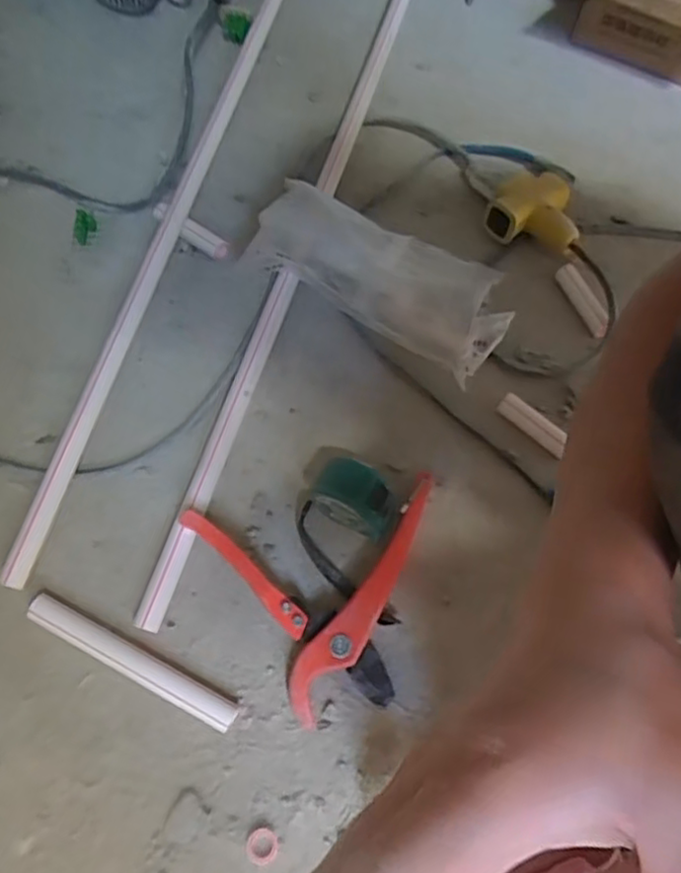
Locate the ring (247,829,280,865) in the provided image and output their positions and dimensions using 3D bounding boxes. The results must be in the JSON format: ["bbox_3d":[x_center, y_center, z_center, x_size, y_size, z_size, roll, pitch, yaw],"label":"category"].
[{"bbox_3d":[-0.052,0.276,0.459,0.022,0.004,0.022,1,64,-2],"label":"ring"}]

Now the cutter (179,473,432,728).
[{"bbox_3d":[-0.007,0.122,0.517,0.189,0.033,0.160,-11,65,-7],"label":"cutter"}]

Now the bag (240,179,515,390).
[{"bbox_3d":[0.044,-0.148,0.624,0.238,0.075,0.126,28,66,11],"label":"bag"}]

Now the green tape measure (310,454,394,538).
[{"bbox_3d":[0.010,0.049,0.536,0.067,0.064,0.040,23,65,9],"label":"green tape measure"}]

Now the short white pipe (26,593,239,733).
[{"bbox_3d":[-0.151,0.163,0.495,0.169,0.018,0.022,26,66,10],"label":"short white pipe"}]

